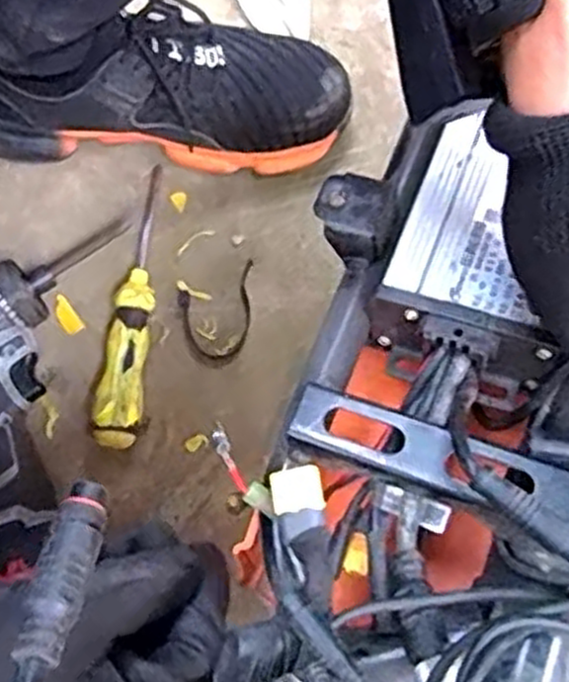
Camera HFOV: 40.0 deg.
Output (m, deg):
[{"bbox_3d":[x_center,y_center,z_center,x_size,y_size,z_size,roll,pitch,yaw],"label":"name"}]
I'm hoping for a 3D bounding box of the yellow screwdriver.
[{"bbox_3d":[-0.103,-0.029,0.538,0.027,0.030,0.204,3,73,3],"label":"yellow screwdriver"}]

